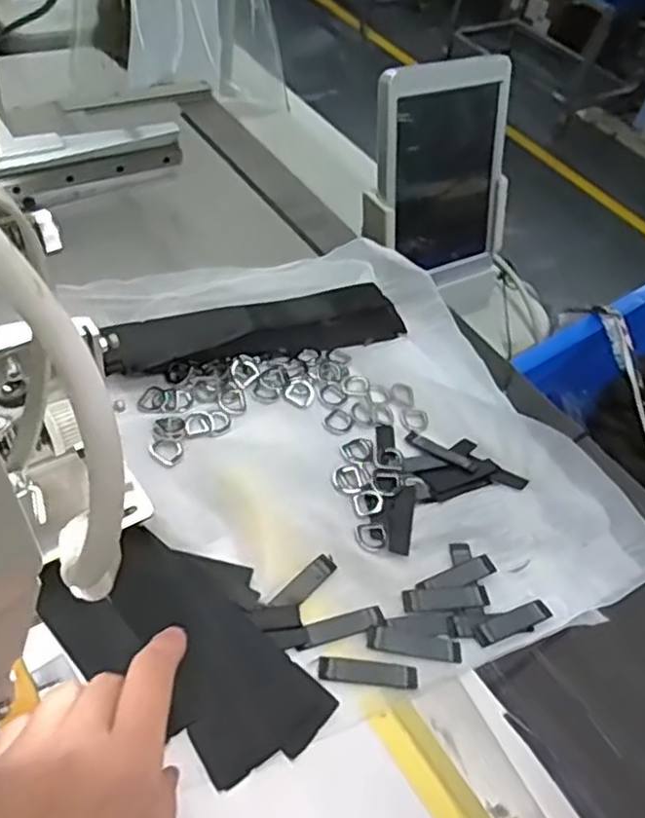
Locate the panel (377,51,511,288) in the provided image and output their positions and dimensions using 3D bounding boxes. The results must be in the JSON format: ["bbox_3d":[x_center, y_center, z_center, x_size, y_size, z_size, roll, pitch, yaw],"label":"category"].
[{"bbox_3d":[0.115,-0.213,0.672,0.150,0.220,0.032,-24,39,-21],"label":"panel"}]

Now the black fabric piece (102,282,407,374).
[{"bbox_3d":[-0.044,-0.057,0.499,0.213,0.033,0.046,-14,54,-22],"label":"black fabric piece"}]

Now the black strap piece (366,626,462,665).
[{"bbox_3d":[0.049,0.126,0.376,0.050,0.007,0.014,9,49,-4],"label":"black strap piece"}]

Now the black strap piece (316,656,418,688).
[{"bbox_3d":[0.024,0.134,0.361,0.051,0.004,0.011,8,49,-5],"label":"black strap piece"}]

